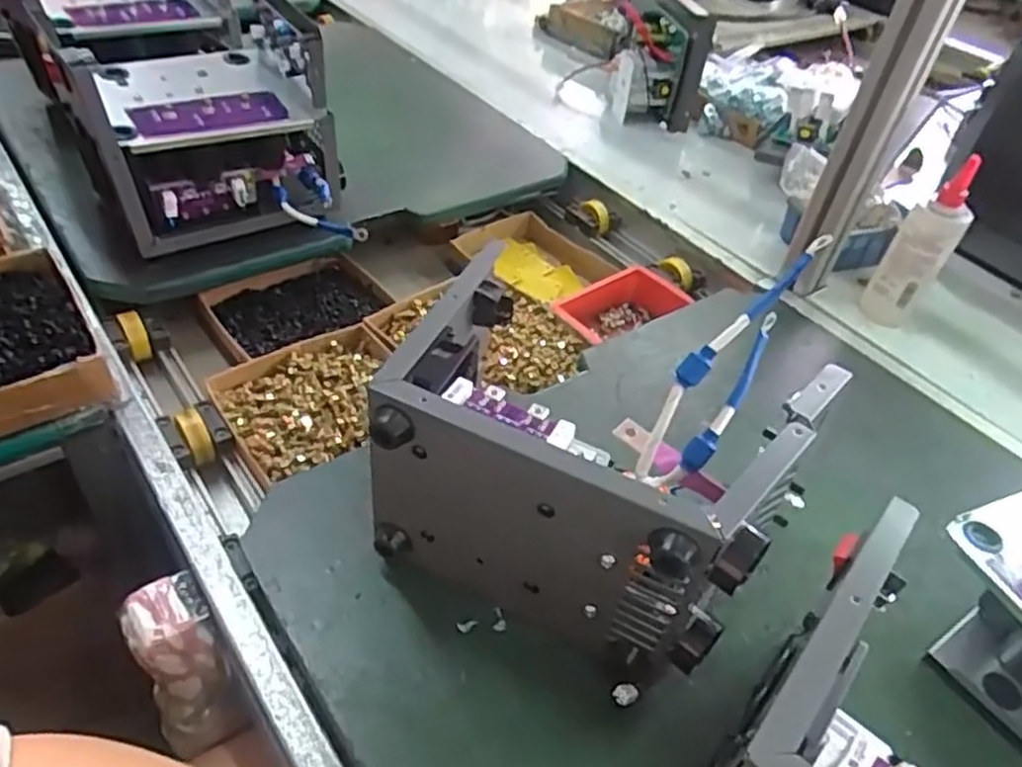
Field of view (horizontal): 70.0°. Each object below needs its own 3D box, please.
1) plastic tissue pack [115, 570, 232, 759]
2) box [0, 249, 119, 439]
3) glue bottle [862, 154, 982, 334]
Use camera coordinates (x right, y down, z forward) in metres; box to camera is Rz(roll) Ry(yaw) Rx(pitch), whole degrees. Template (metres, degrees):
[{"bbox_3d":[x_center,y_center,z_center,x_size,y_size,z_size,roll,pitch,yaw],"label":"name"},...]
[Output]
[{"bbox_3d":[-0.235,0.202,0.520,0.060,0.147,0.054,-22,51,-28],"label":"plastic tissue pack"},{"bbox_3d":[-0.411,-0.036,0.580,0.127,0.046,0.174,-23,52,-29],"label":"box"},{"bbox_3d":[0.406,-0.133,0.725,0.056,0.162,0.046,30,47,21],"label":"glue bottle"}]

